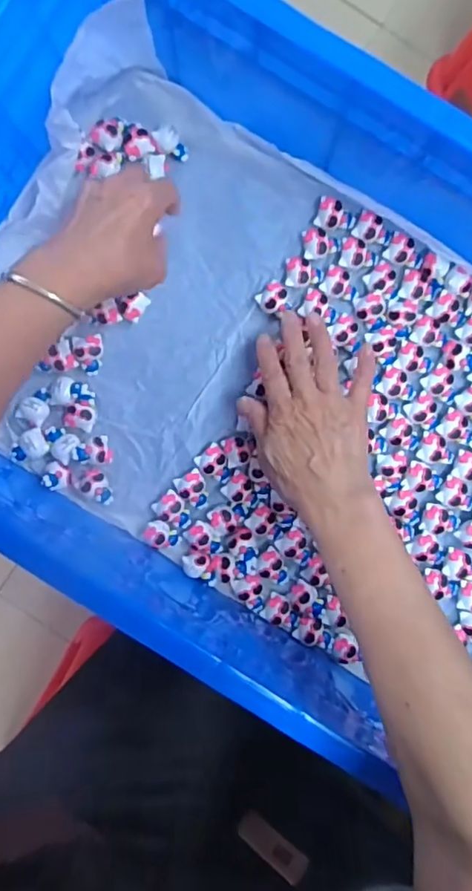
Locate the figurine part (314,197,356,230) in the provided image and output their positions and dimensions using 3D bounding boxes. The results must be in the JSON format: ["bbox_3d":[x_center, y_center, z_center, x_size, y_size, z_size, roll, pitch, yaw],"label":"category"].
[{"bbox_3d":[0.087,-0.199,0.479,0.034,0.016,0.024,18,90,2],"label":"figurine part"}]

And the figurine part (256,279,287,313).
[{"bbox_3d":[0.033,-0.128,0.478,0.025,0.014,0.027,0,89,1],"label":"figurine part"}]

